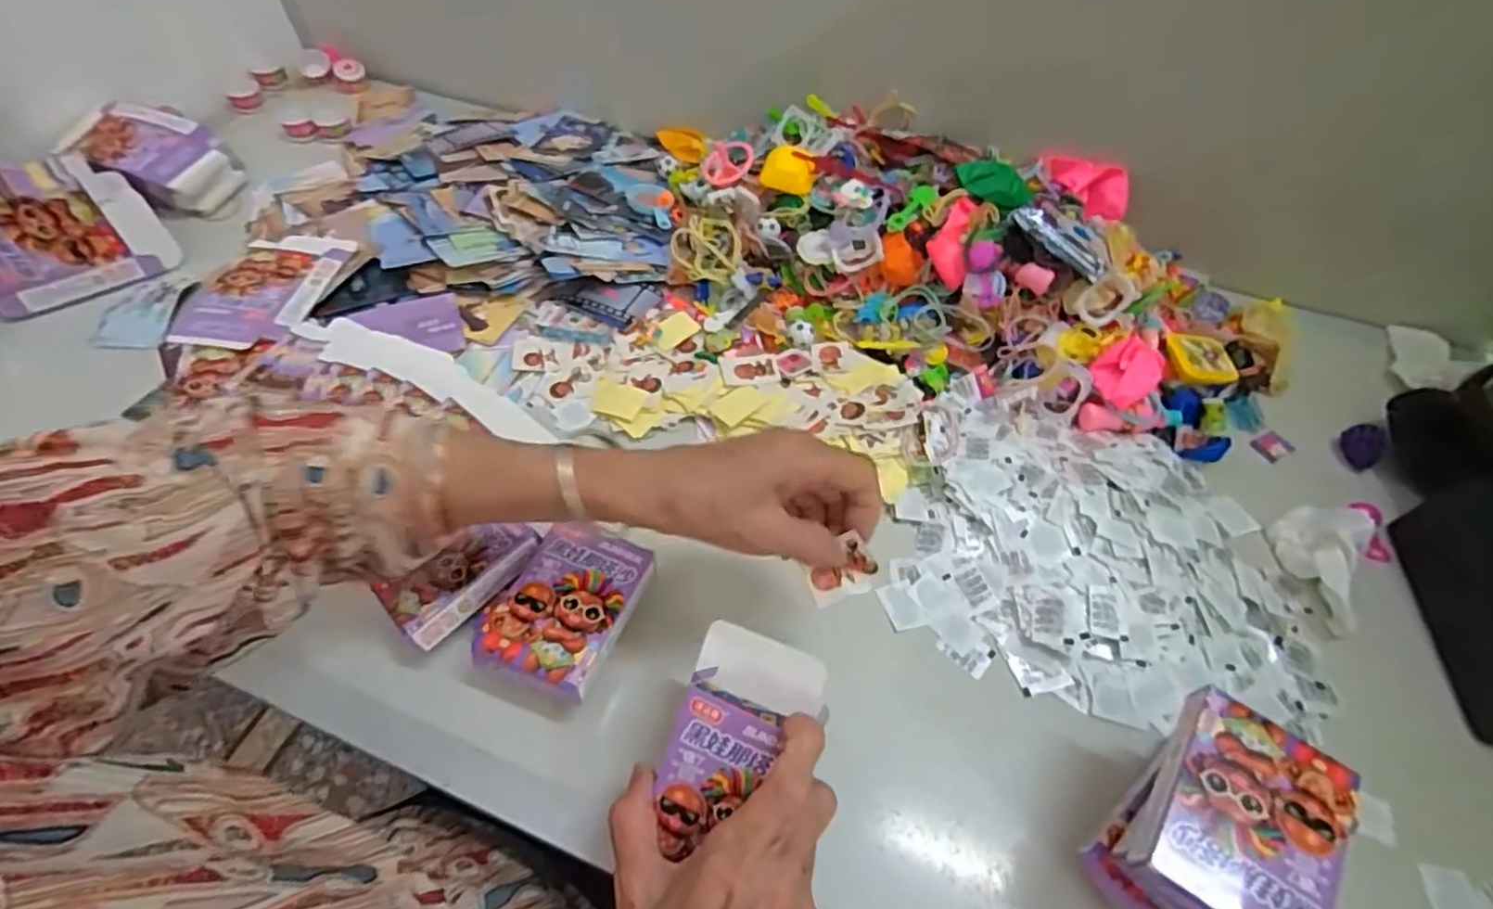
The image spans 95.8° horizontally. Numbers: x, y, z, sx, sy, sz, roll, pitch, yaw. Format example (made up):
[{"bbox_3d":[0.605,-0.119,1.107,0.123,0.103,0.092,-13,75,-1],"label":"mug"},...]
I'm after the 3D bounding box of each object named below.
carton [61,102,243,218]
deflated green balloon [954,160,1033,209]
[{"bbox_3d":[-0.578,-0.286,0.660,0.135,0.064,0.093,20,57,13],"label":"carton"},{"bbox_3d":[0.203,-0.223,0.551,0.063,0.005,0.031,20,98,1],"label":"deflated green balloon"}]

